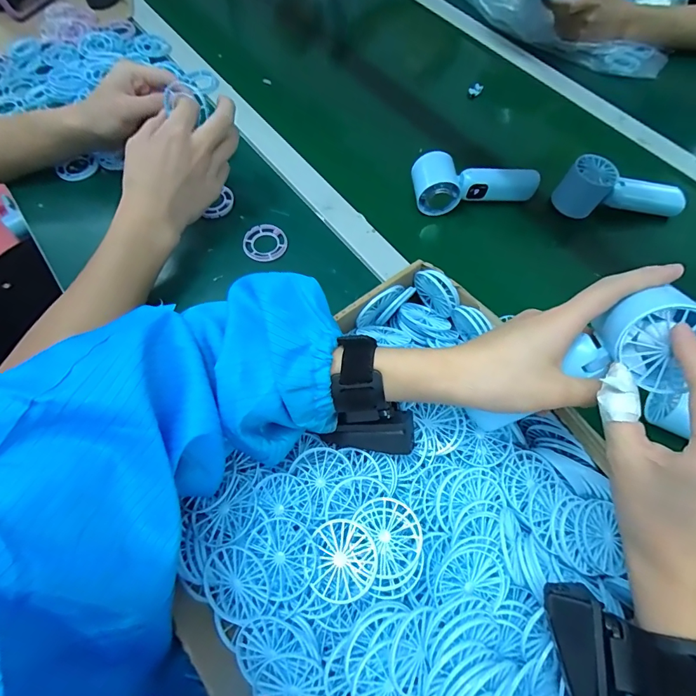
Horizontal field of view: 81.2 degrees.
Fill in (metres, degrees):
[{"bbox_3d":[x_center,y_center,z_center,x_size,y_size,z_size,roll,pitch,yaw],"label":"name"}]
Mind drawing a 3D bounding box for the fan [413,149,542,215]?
[{"bbox_3d":[0.159,-0.201,0.507,0.153,0.051,0.051,6,63,4],"label":"fan"}]

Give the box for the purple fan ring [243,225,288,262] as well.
[{"bbox_3d":[-0.100,-0.128,0.495,0.053,0.010,0.049,-1,63,1],"label":"purple fan ring"}]

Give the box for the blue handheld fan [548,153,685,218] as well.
[{"bbox_3d":[0.342,-0.202,0.508,0.155,0.047,0.053,0,63,1],"label":"blue handheld fan"}]

